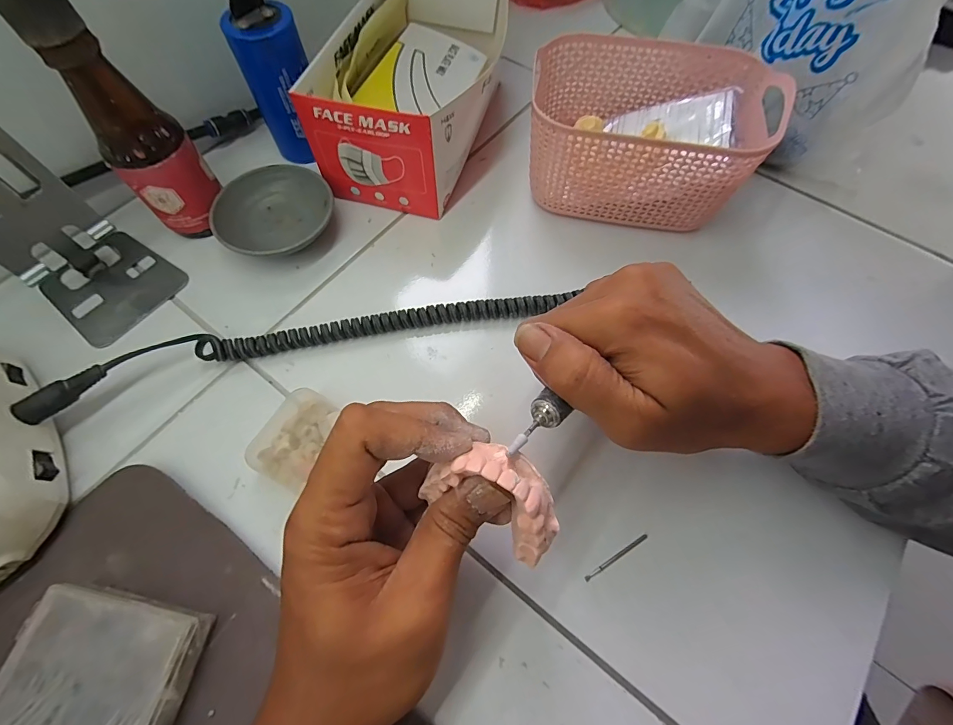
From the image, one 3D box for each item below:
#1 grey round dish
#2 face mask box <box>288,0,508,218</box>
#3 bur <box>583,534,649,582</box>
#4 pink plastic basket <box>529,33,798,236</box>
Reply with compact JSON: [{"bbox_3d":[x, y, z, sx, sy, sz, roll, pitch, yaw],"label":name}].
[{"bbox_3d":[-0.159,-0.121,0.331,0.088,0.029,0.071,-6,64,-4],"label":"grey round dish"},{"bbox_3d":[-0.048,-0.236,0.357,0.120,0.086,0.208,11,64,4],"label":"face mask box"},{"bbox_3d":[0.081,0.111,0.236,0.045,0.004,0.004,-28,68,-14],"label":"bur"},{"bbox_3d":[0.127,-0.175,0.330,0.162,0.088,0.115,10,64,4],"label":"pink plastic basket"}]

